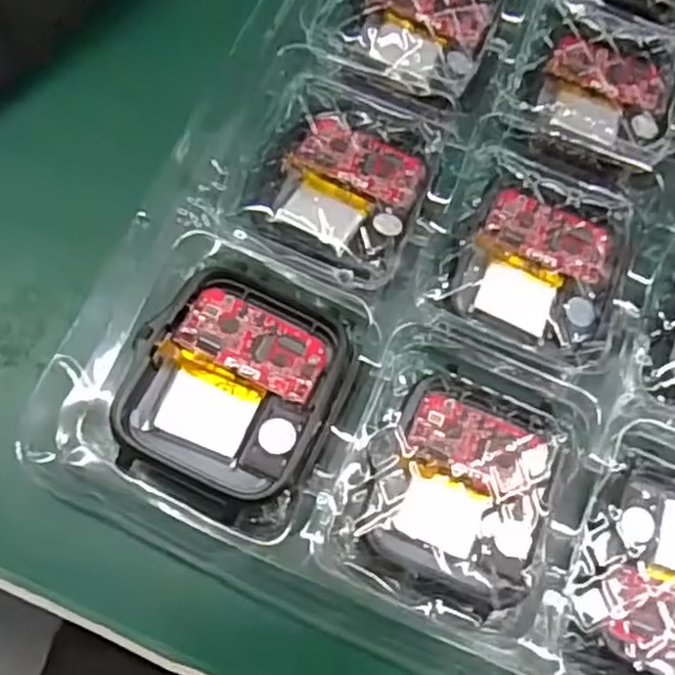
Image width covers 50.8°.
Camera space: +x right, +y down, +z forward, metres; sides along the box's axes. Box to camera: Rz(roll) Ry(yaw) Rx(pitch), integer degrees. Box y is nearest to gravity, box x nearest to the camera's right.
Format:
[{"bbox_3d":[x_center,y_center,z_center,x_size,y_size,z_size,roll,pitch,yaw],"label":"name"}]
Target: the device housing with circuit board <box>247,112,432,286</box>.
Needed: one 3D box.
[{"bbox_3d":[0.001,-0.035,0.172,0.037,0.008,0.039,21,69,2],"label":"device housing with circuit board"}]

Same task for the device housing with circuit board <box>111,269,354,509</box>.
[{"bbox_3d":[-0.020,0.010,0.147,0.039,0.015,0.044,24,69,3],"label":"device housing with circuit board"}]

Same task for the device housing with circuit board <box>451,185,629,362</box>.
[{"bbox_3d":[0.049,-0.017,0.169,0.038,0.008,0.037,17,69,0],"label":"device housing with circuit board"}]

